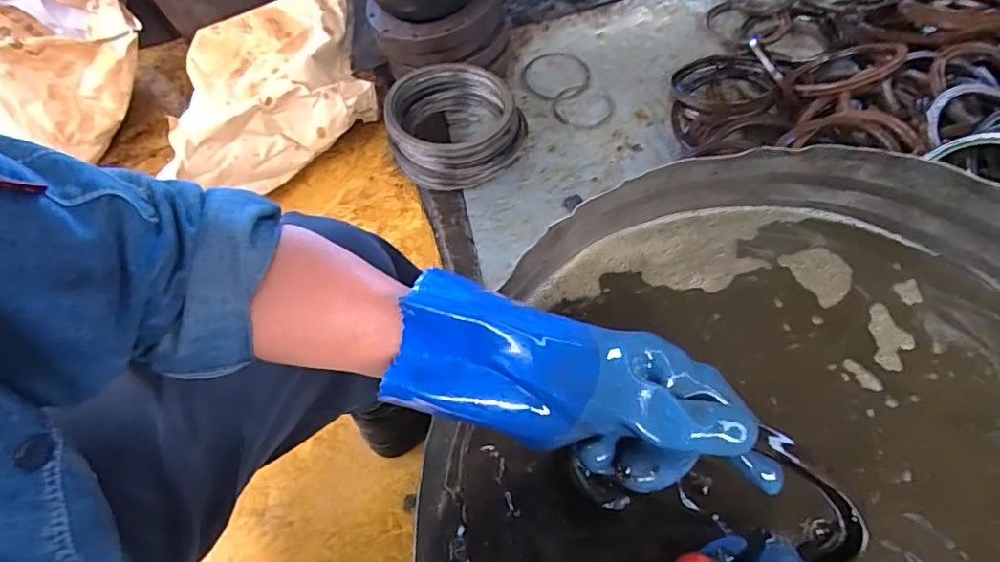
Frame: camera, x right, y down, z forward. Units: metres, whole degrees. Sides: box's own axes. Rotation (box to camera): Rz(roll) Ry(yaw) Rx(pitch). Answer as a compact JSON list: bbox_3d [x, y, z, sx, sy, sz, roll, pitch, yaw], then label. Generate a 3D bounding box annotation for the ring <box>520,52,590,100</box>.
[{"bbox_3d":[0.115,-0.418,1.092,0.136,0.013,0.150,-11,60,0],"label":"ring"}]

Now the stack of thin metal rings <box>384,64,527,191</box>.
[{"bbox_3d":[-0.078,-0.268,0.949,0.232,0.105,0.213,6,62,10],"label":"stack of thin metal rings"}]

